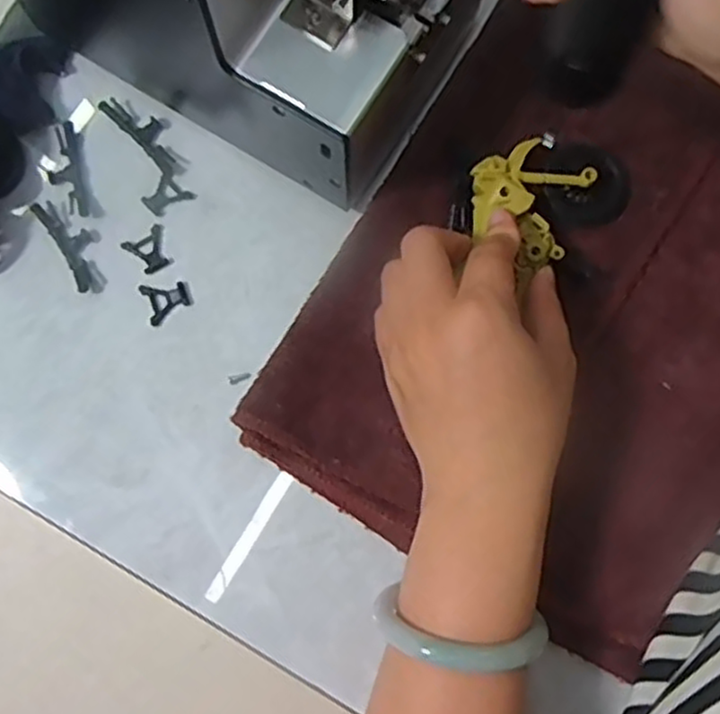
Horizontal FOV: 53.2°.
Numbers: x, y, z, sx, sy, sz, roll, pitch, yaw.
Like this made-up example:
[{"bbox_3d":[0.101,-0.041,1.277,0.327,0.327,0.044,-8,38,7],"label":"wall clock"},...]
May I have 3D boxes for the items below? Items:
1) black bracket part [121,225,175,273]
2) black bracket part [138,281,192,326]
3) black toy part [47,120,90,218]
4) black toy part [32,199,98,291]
[{"bbox_3d":[-0.102,-0.052,0.346,0.021,0.004,0.021,-31,82,-6],"label":"black bracket part"},{"bbox_3d":[-0.092,-0.027,0.343,0.021,0.004,0.020,-19,81,-4],"label":"black bracket part"},{"bbox_3d":[-0.145,-0.091,0.352,0.016,0.005,0.048,-11,80,-2],"label":"black toy part"},{"bbox_3d":[-0.138,-0.056,0.346,0.020,0.005,0.049,-31,82,-6],"label":"black toy part"}]

